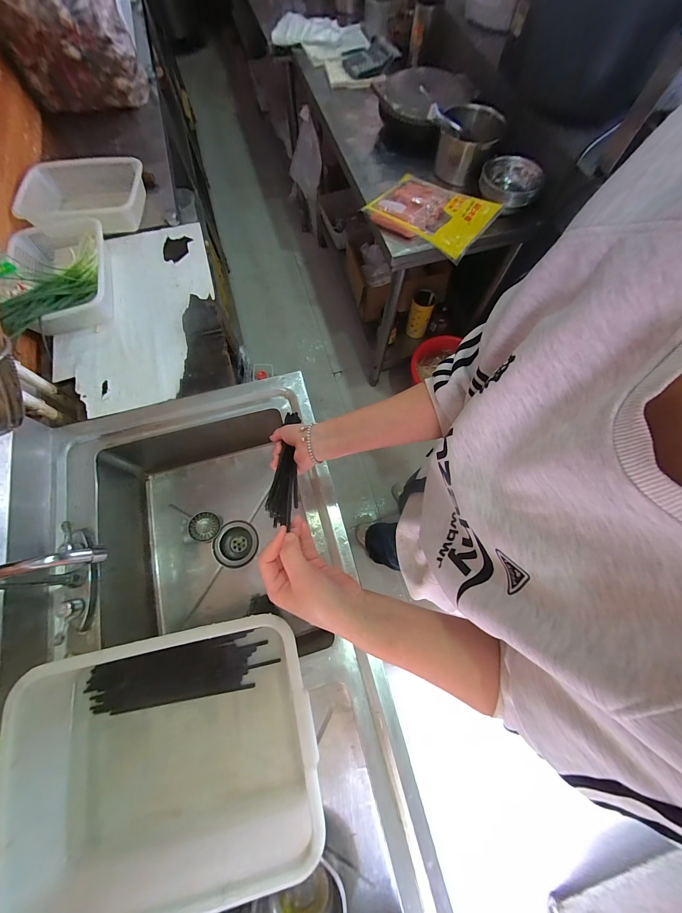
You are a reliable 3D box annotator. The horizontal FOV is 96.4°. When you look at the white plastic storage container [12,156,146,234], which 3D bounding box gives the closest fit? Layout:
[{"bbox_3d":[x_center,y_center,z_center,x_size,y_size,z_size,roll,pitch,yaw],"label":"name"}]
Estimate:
[{"bbox_3d":[-0.692,-0.703,0.840,0.293,0.082,0.240,1,71,0],"label":"white plastic storage container"}]

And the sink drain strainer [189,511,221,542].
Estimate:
[{"bbox_3d":[-0.343,0.177,0.770,0.071,0.016,0.072,1,89,-24],"label":"sink drain strainer"}]

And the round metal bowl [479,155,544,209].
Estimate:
[{"bbox_3d":[0.462,-0.752,0.832,0.151,0.042,0.149,0,71,-1],"label":"round metal bowl"}]

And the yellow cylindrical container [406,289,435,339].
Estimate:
[{"bbox_3d":[0.348,-0.625,1.362,0.093,0.177,0.116,16,72,5],"label":"yellow cylindrical container"}]

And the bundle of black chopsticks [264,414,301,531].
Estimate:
[{"bbox_3d":[-0.086,-0.001,0.472,0.030,0.030,0.245,-4,39,-2],"label":"bundle of black chopsticks"}]

